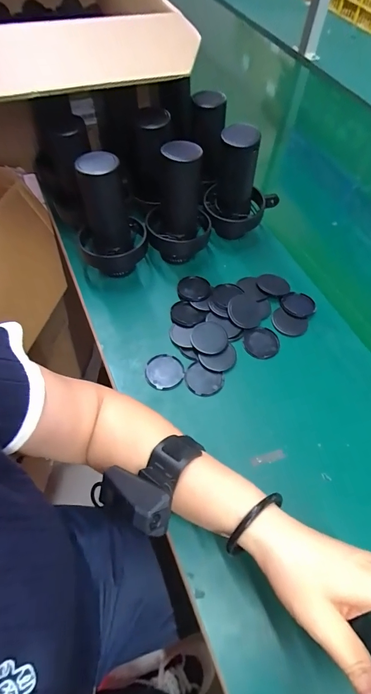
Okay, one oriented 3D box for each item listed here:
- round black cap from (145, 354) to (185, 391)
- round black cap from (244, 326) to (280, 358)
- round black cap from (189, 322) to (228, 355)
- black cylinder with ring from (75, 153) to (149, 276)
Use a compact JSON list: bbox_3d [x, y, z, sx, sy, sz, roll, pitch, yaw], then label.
[{"bbox_3d":[-0.027,0.032,0.445,0.048,0.005,0.048,2,58,-3],"label":"round black cap"},{"bbox_3d":[0.105,-0.006,0.477,0.049,0.005,0.048,2,58,-3],"label":"round black cap"},{"bbox_3d":[0.032,-0.012,0.465,0.048,0.005,0.050,2,58,-3],"label":"round black cap"},{"bbox_3d":[-0.101,-0.168,0.468,0.092,0.161,0.075,-11,59,-10],"label":"black cylinder with ring"}]

